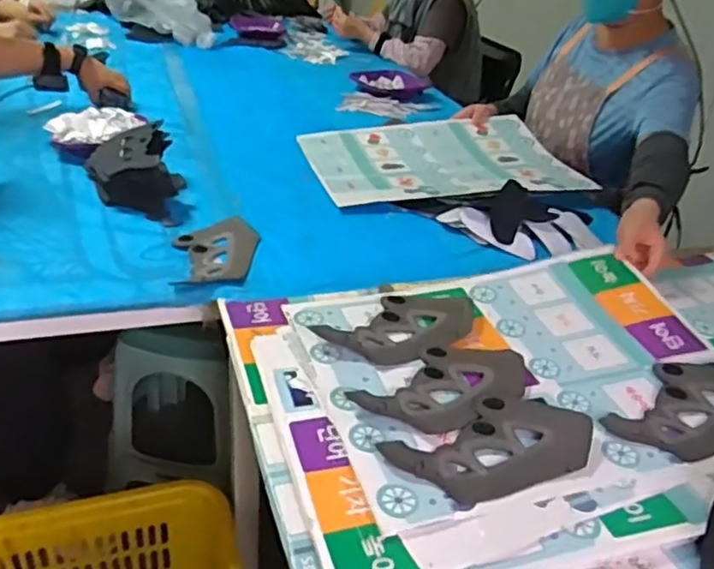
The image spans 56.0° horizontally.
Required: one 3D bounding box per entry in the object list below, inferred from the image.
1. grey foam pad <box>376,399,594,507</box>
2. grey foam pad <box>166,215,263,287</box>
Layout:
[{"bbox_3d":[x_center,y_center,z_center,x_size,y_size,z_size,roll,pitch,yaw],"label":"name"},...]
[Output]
[{"bbox_3d":[0.141,0.167,0.698,0.223,0.015,0.112,-9,35,-25],"label":"grey foam pad"},{"bbox_3d":[-0.215,-0.053,1.027,0.122,0.007,0.204,1,32,-9],"label":"grey foam pad"}]

